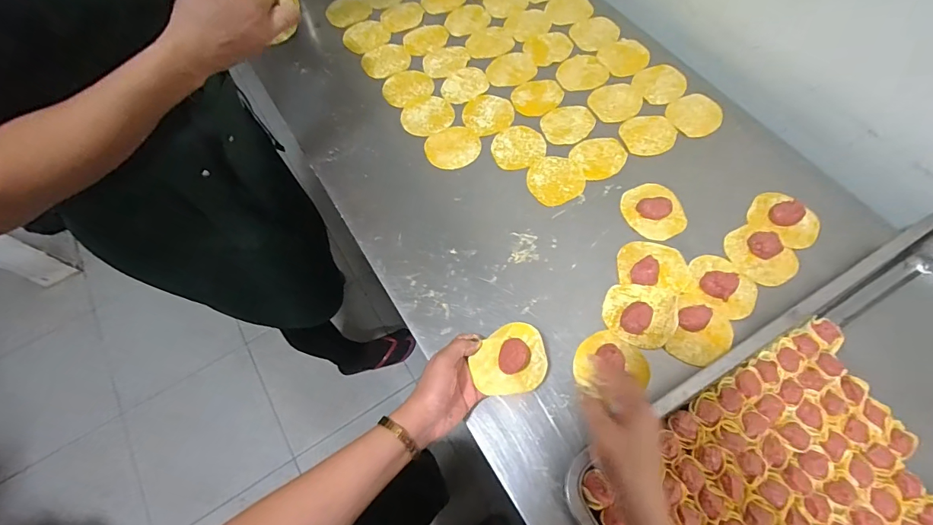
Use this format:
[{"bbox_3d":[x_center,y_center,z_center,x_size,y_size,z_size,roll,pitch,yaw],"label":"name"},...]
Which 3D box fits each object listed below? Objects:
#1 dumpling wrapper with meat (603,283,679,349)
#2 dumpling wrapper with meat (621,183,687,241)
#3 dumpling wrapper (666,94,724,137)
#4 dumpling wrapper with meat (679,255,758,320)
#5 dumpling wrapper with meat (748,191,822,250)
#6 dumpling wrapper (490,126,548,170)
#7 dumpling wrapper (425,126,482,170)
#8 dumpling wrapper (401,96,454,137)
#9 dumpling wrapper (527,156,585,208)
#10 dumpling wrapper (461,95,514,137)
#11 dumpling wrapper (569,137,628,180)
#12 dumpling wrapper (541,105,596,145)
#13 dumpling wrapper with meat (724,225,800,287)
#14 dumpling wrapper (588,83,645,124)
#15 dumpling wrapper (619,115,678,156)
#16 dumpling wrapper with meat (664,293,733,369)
[{"bbox_3d":[0.212,0.061,0.517,0.081,0.018,0.079,14,67,9],"label":"dumpling wrapper with meat"},{"bbox_3d":[0.257,-0.071,0.577,0.073,0.015,0.082,-20,66,-7],"label":"dumpling wrapper with meat"},{"bbox_3d":[0.354,-0.229,0.655,0.084,0.004,0.076,-35,69,-12],"label":"dumpling wrapper"},{"bbox_3d":[0.316,0.034,0.524,0.081,0.018,0.090,25,69,13],"label":"dumpling wrapper with meat"},{"bbox_3d":[0.426,-0.058,0.566,0.083,0.025,0.079,29,70,15],"label":"dumpling wrapper with meat"},{"bbox_3d":[0.077,-0.175,0.640,0.081,0.004,0.076,-1,66,2],"label":"dumpling wrapper"},{"bbox_3d":[-0.020,-0.175,0.644,0.082,0.004,0.072,-26,70,-11],"label":"dumpling wrapper"},{"bbox_3d":[-0.061,-0.233,0.673,0.081,0.004,0.076,-1,66,2],"label":"dumpling wrapper"},{"bbox_3d":[0.128,-0.121,0.612,0.079,0.004,0.078,-1,66,2],"label":"dumpling wrapper"},{"bbox_3d":[0.034,-0.235,0.669,0.077,0.004,0.079,-1,66,2],"label":"dumpling wrapper"},{"bbox_3d":[0.197,-0.158,0.625,0.077,0.004,0.069,-28,67,-10],"label":"dumpling wrapper"},{"bbox_3d":[0.156,-0.215,0.657,0.083,0.004,0.069,-27,67,-9],"label":"dumpling wrapper"},{"bbox_3d":[0.379,-0.010,0.544,0.070,0.017,0.085,-38,70,-14],"label":"dumpling wrapper with meat"},{"bbox_3d":[0.237,-0.256,0.672,0.083,0.004,0.074,-25,67,-8],"label":"dumpling wrapper"},{"bbox_3d":[0.275,-0.194,0.642,0.083,0.005,0.074,-17,66,-5],"label":"dumpling wrapper"},{"bbox_3d":[0.283,0.081,0.504,0.070,0.026,0.081,22,69,12],"label":"dumpling wrapper with meat"}]

